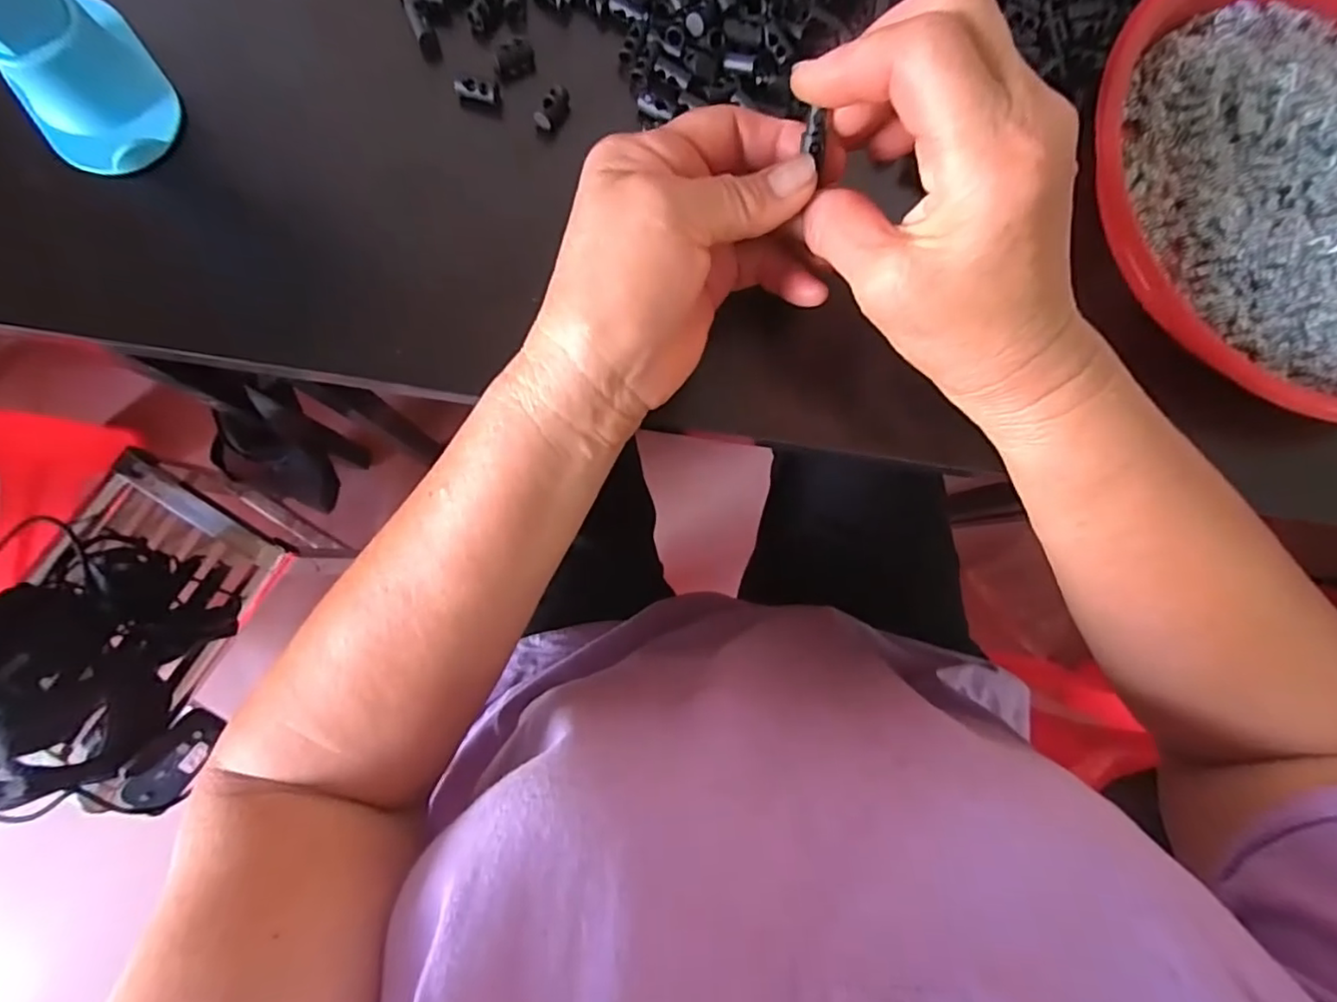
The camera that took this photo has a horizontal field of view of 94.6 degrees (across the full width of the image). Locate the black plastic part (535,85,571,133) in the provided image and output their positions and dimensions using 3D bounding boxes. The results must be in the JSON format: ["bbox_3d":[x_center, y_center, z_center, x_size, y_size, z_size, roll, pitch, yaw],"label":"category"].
[{"bbox_3d":[-0.053,-0.180,0.285,0.010,0.014,0.018,27,83,-2],"label":"black plastic part"}]

